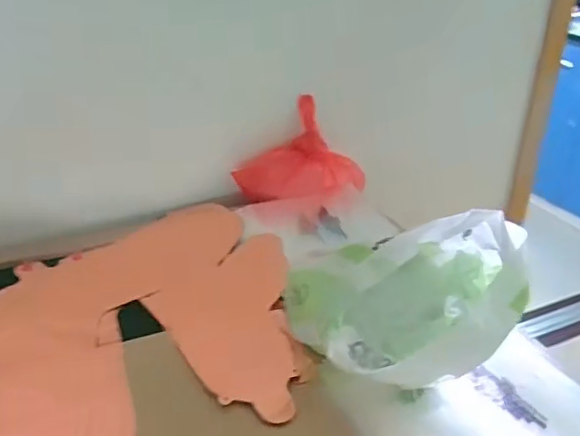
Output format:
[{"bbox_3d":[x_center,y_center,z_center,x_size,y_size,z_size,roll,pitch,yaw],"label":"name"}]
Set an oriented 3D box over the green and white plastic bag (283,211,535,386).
[{"bbox_3d":[0.137,0.079,0.663,0.235,0.162,0.210,-11,32,-19],"label":"green and white plastic bag"}]

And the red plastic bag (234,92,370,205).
[{"bbox_3d":[0.020,-0.118,1.010,0.217,0.159,0.079,4,30,5],"label":"red plastic bag"}]

